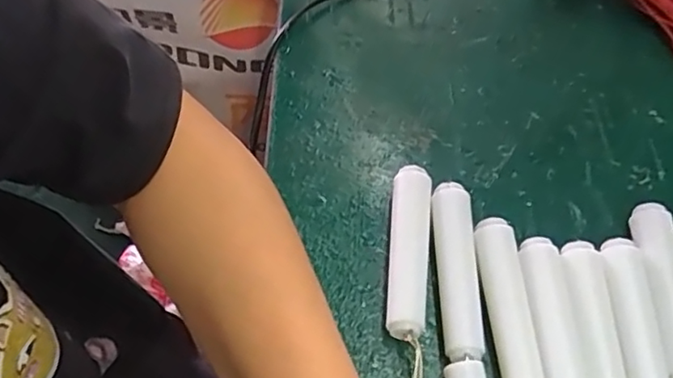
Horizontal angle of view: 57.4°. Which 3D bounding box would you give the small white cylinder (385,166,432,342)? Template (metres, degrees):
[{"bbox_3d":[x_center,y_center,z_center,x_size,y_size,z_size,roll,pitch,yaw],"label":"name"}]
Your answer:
[{"bbox_3d":[0.036,0.030,0.298,0.019,0.017,0.091,5,54,3],"label":"small white cylinder"}]

